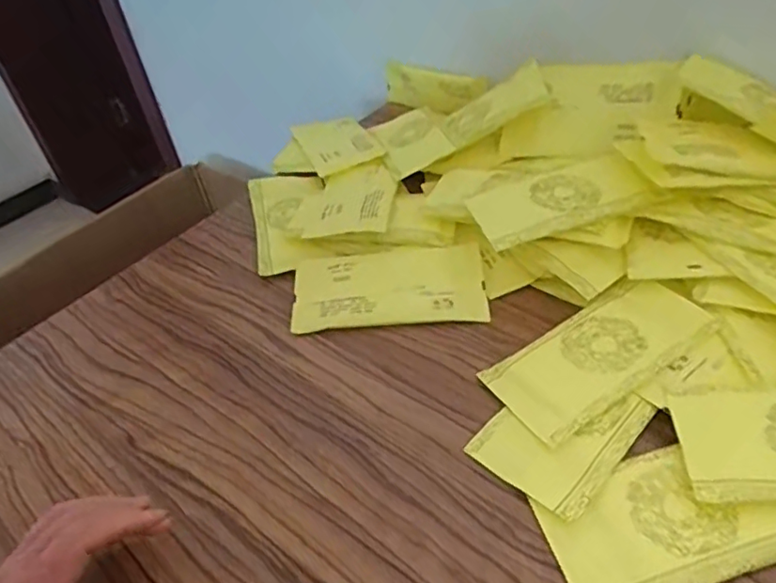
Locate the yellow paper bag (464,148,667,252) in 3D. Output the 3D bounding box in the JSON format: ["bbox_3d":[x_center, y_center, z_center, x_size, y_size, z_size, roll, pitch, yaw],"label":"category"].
[{"bbox_3d":[0.155,-0.087,0.519,0.154,0.011,0.083,-16,47,-5],"label":"yellow paper bag"}]

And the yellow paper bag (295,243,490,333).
[{"bbox_3d":[0.001,-0.005,0.520,0.170,0.029,0.085,-1,42,-5],"label":"yellow paper bag"}]

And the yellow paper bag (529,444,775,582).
[{"bbox_3d":[0.181,0.135,0.349,0.166,0.009,0.081,-16,44,-5],"label":"yellow paper bag"}]

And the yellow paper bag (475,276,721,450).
[{"bbox_3d":[0.164,0.046,0.438,0.170,0.007,0.080,-29,43,-14],"label":"yellow paper bag"}]

